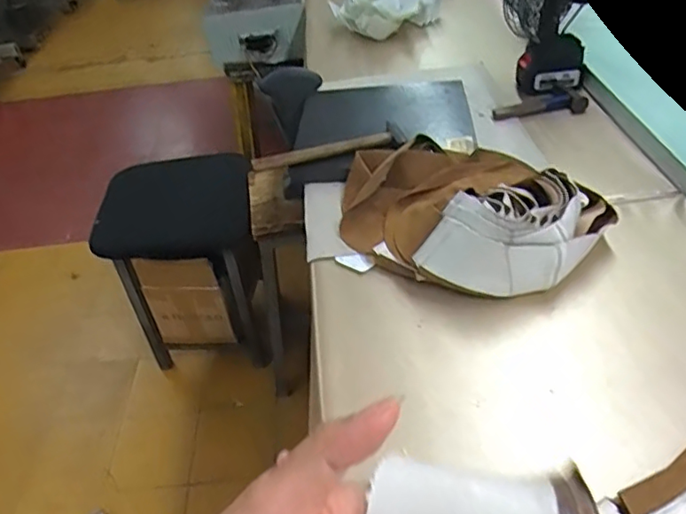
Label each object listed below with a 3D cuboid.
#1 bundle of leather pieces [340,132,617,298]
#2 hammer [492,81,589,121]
[{"bbox_3d":[0.163,-0.078,0.775,0.357,0.084,0.281,5,41,14],"label":"bundle of leather pieces"},{"bbox_3d":[0.349,-0.281,1.051,0.161,0.020,0.093,-13,40,-8],"label":"hammer"}]

